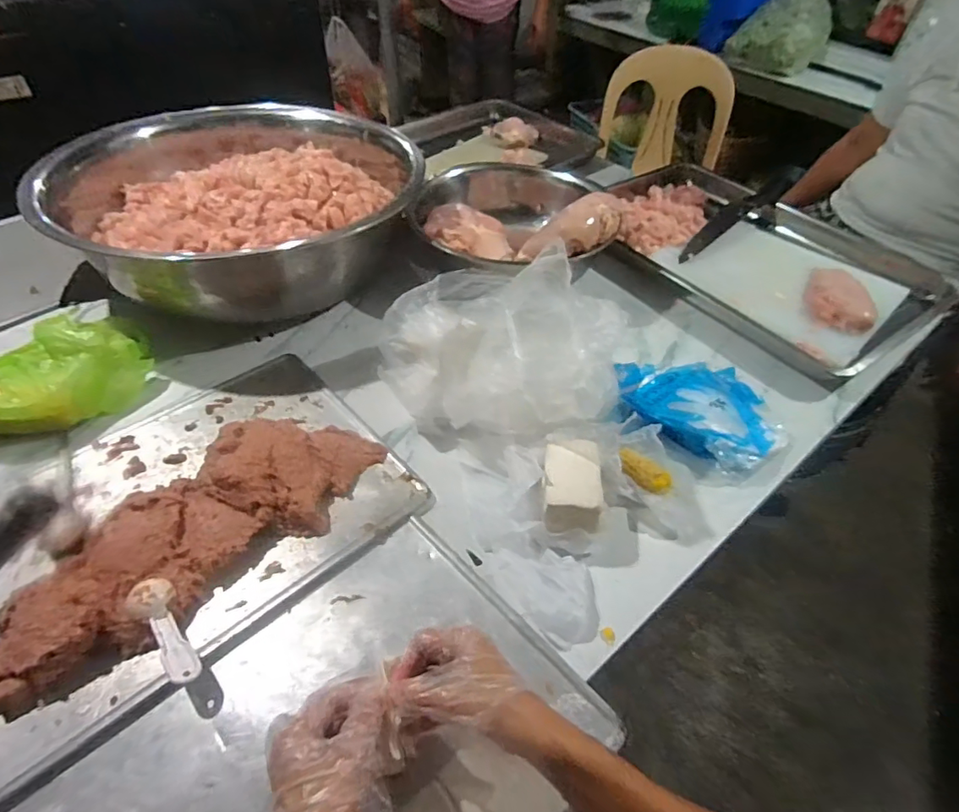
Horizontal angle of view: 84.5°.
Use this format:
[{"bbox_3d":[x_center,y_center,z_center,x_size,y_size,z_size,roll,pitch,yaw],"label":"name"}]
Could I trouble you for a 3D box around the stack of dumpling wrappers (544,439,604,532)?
[{"bbox_3d":[0.100,0.086,0.565,0.068,0.055,0.092,0,45,-2],"label":"stack of dumpling wrappers"}]

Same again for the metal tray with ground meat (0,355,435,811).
[{"bbox_3d":[-0.332,0.108,0.568,0.453,0.078,0.341,-33,54,-29],"label":"metal tray with ground meat"}]

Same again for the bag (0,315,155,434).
[{"bbox_3d":[-0.542,-0.041,0.661,0.219,0.080,0.123,-24,51,-22],"label":"bag"}]

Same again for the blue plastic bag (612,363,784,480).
[{"bbox_3d":[0.301,-0.008,0.688,0.178,0.039,0.192,-25,51,-24],"label":"blue plastic bag"}]

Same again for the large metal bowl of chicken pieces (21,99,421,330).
[{"bbox_3d":[-0.408,-0.358,0.884,0.524,0.168,0.543,-34,55,-30],"label":"large metal bowl of chicken pieces"}]

